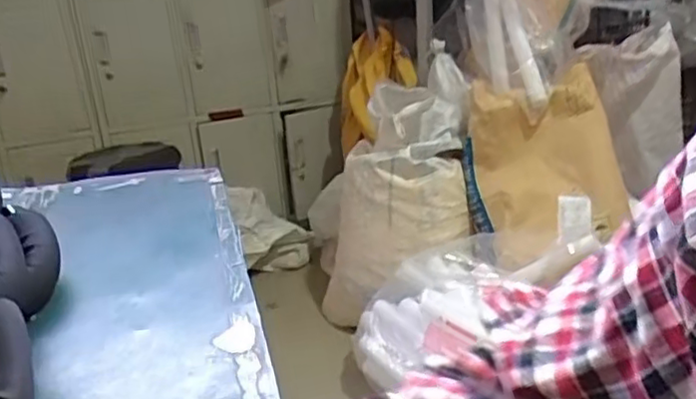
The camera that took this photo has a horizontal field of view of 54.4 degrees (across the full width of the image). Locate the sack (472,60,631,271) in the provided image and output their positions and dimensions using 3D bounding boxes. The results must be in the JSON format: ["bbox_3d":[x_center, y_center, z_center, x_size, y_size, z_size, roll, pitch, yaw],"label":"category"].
[{"bbox_3d":[0.516,-0.100,1.757,0.367,0.495,0.117,-8,-14,-6],"label":"sack"}]

